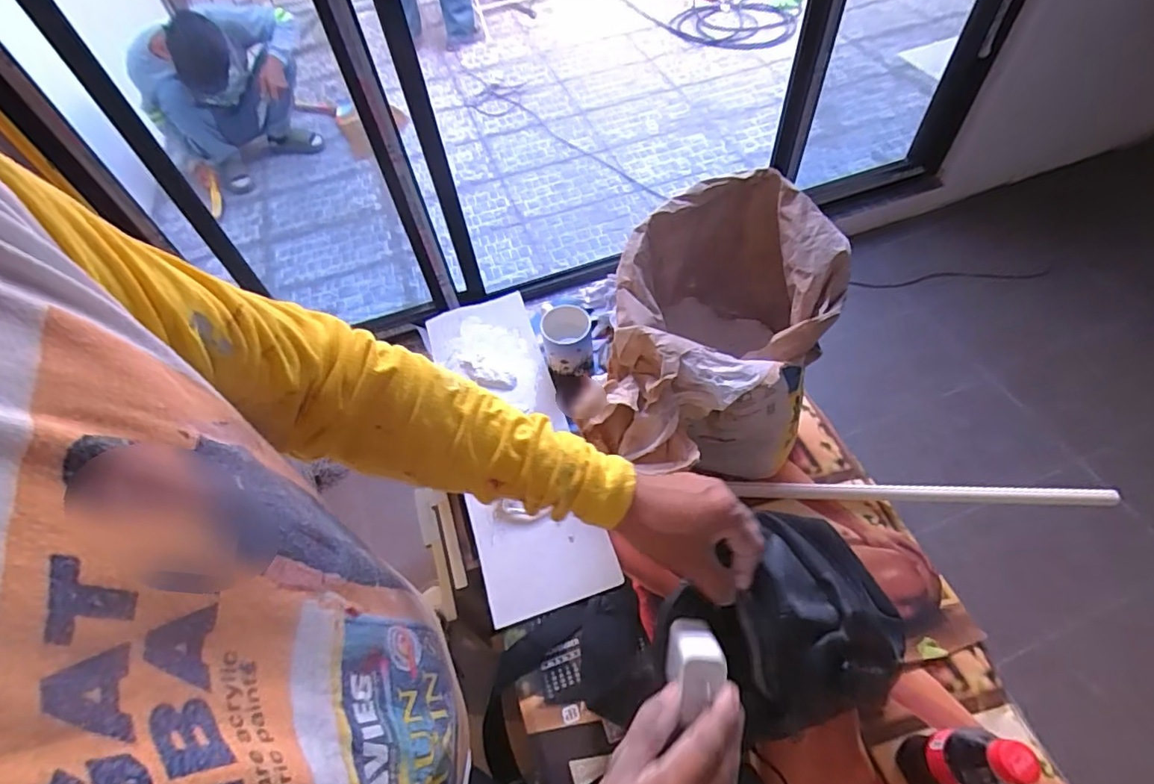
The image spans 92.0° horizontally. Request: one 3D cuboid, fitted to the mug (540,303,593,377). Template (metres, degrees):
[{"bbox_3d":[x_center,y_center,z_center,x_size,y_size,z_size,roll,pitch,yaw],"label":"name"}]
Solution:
[{"bbox_3d":[-0.018,-0.085,0.924,0.085,0.090,0.095,-3,55,2],"label":"mug"}]

